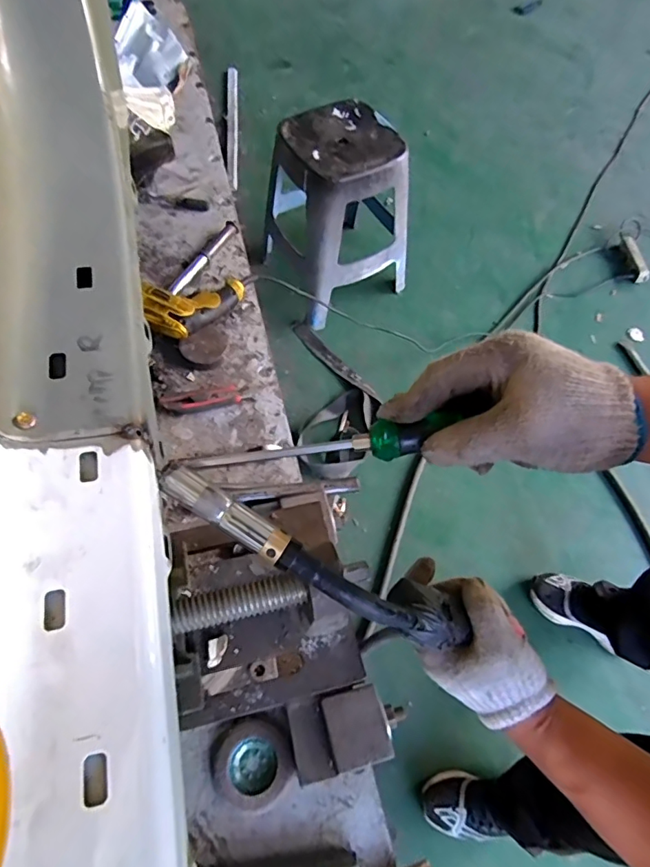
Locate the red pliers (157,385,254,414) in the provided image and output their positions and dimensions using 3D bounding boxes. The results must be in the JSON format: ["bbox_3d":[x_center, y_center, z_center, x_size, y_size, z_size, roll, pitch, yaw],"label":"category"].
[{"bbox_3d":[-0.196,-0.058,0.837,0.143,0.022,0.042,-14,64,-11],"label":"red pliers"}]

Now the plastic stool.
[{"bbox_3d":[0.024,-0.633,1.480,0.312,0.459,0.352,-30,68,-17],"label":"plastic stool"}]

